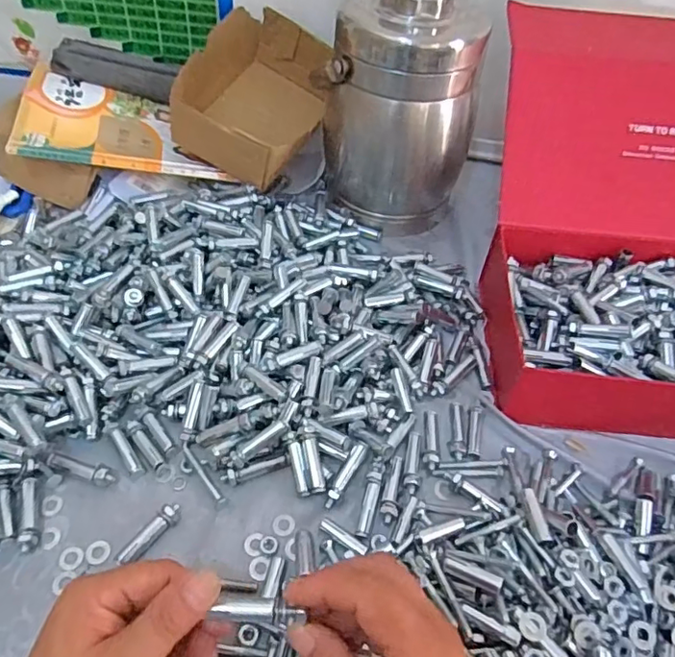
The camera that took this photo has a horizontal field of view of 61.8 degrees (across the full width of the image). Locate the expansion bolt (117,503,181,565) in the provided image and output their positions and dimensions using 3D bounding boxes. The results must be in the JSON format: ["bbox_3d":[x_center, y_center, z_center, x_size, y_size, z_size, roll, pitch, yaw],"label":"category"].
[{"bbox_3d":[-0.134,0.148,0.404,0.013,0.013,0.052,31,54,21],"label":"expansion bolt"}]

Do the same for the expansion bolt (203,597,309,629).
[{"bbox_3d":[-0.040,0.150,0.298,0.047,0.010,0.012,3,48,7],"label":"expansion bolt"}]

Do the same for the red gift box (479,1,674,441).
[{"bbox_3d":[0.306,-0.097,0.524,0.299,0.192,0.337,6,49,1],"label":"red gift box"}]

